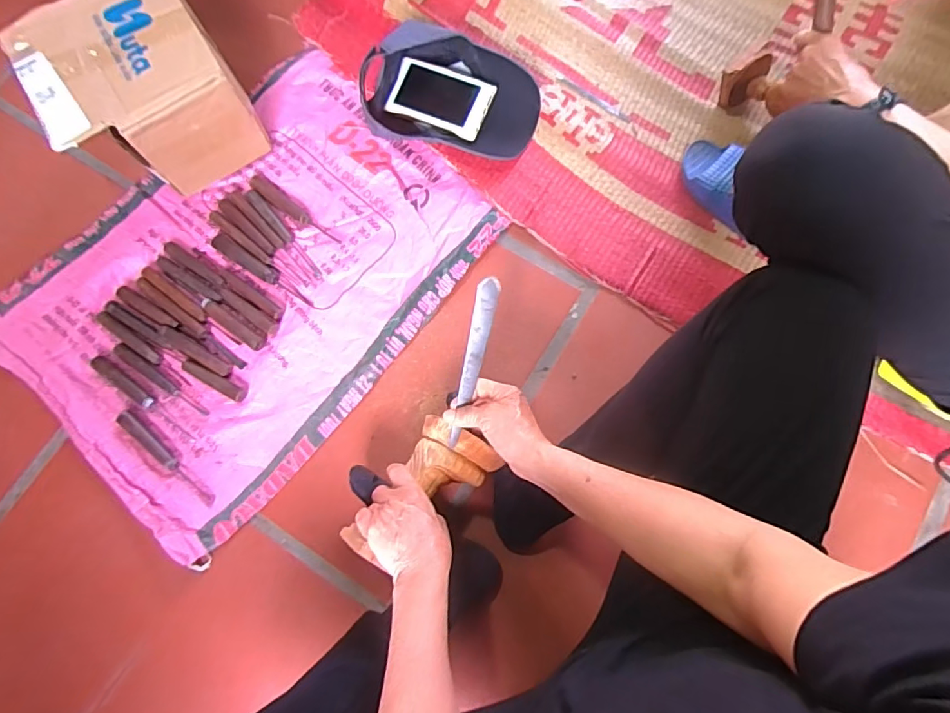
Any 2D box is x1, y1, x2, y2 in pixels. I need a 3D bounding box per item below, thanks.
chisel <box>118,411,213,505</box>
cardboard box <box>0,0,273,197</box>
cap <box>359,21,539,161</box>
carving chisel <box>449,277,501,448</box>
[{"bbox_3d":[-0.418,0.138,0.697,0.180,0.012,0.020,41,82,9],"label":"chisel"},{"bbox_3d":[-0.464,-0.374,0.746,0.225,0.187,0.213,-30,79,-5],"label":"cardboard box"},{"bbox_3d":[-0.034,-0.400,0.777,0.255,0.081,0.155,6,78,3],"label":"cap"},{"bbox_3d":[-0.004,0.010,0.554,0.022,0.008,0.192,15,109,4],"label":"carving chisel"}]

